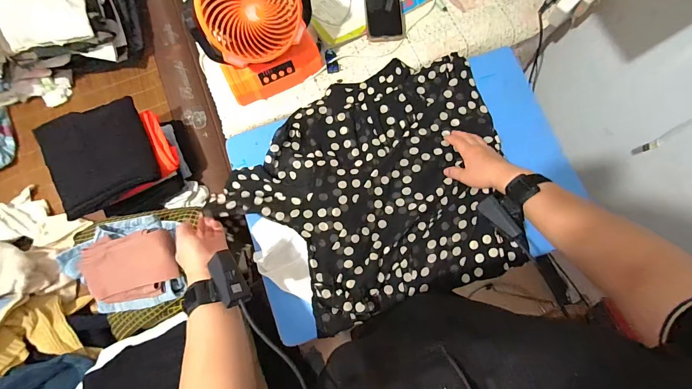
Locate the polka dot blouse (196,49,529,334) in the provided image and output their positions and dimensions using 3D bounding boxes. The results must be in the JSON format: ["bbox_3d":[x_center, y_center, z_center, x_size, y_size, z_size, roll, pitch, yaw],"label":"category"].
[{"bbox_3d":[0.054,-0.016,0.564,0.483,0.059,0.423,-18,78,-3],"label":"polka dot blouse"}]

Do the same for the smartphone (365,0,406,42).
[{"bbox_3d":[0.081,-0.400,0.670,0.079,0.013,0.158,-5,84,1],"label":"smartphone"}]

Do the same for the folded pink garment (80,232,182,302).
[{"bbox_3d":[-0.430,0.146,0.622,0.211,0.038,0.131,-16,97,13],"label":"folded pink garment"}]

